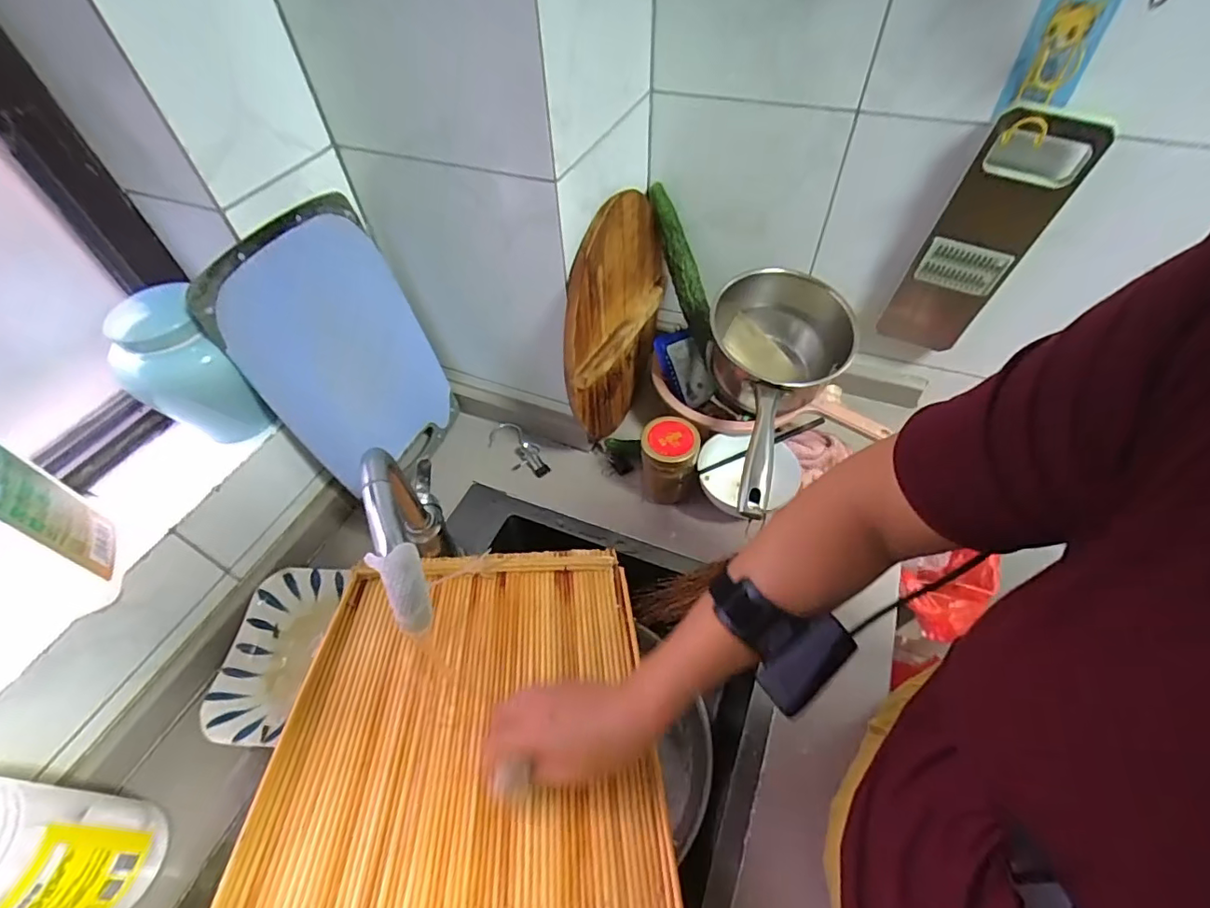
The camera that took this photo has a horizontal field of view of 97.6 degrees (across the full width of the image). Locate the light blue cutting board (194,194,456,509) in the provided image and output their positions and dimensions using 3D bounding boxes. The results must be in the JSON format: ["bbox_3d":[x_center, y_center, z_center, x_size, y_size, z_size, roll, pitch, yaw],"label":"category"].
[{"bbox_3d":[-0.295,-0.100,0.639,0.020,0.349,0.206,13,53,25],"label":"light blue cutting board"}]

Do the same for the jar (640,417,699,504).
[{"bbox_3d":[0.082,0.011,0.677,0.068,0.101,0.064,-1,51,1],"label":"jar"}]

